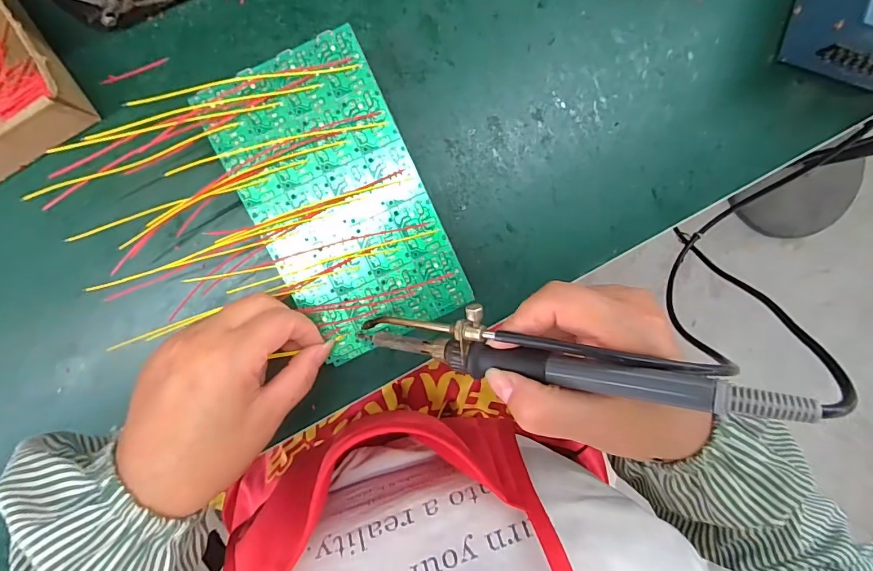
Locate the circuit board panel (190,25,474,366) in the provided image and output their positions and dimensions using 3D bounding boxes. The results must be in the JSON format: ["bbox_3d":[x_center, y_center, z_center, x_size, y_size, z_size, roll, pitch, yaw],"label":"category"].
[{"bbox_3d":[-0.059,-0.051,0.275,0.099,0.009,0.177,-25,96,-1],"label":"circuit board panel"}]

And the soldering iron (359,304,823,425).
[{"bbox_3d":[0.045,0.030,0.209,0.200,0.023,0.030,6,95,31],"label":"soldering iron"}]

